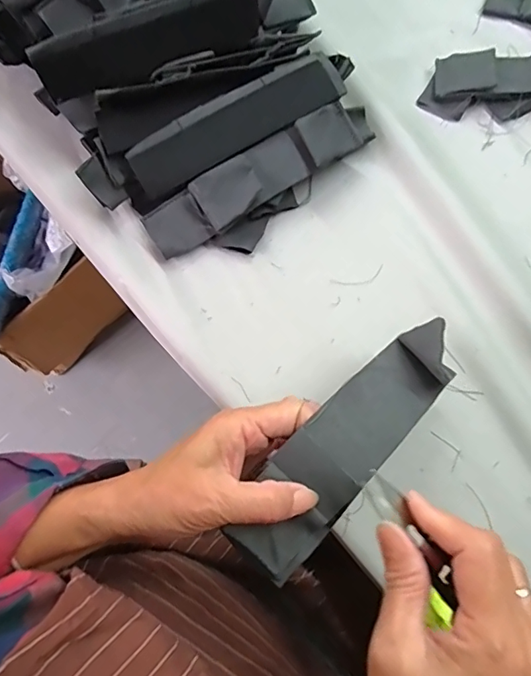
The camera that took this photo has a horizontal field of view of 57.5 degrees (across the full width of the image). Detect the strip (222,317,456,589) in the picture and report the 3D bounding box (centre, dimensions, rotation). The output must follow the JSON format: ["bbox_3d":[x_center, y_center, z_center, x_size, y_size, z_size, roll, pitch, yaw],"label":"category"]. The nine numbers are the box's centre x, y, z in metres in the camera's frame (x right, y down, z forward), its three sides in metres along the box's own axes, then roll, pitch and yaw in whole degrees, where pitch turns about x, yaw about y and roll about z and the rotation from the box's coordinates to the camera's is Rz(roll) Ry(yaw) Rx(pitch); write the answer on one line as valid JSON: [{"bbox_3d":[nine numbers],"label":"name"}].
[{"bbox_3d":[0.052,0.060,0.282,0.051,0.037,0.173,39,67,15],"label":"strip"}]

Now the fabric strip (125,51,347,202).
[{"bbox_3d":[-0.023,-0.183,0.410,0.192,0.012,0.049,-30,90,-5],"label":"fabric strip"}]

